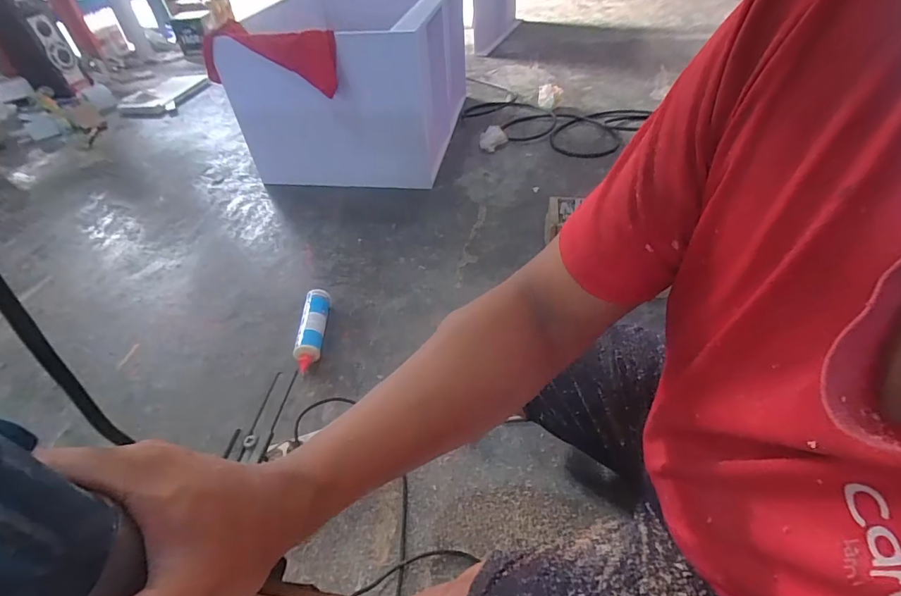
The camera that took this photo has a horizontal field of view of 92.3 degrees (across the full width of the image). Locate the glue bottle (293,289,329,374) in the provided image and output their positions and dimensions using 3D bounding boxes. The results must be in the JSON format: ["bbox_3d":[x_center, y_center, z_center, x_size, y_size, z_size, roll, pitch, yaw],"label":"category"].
[{"bbox_3d":[-0.357,0.084,1.134,0.066,0.066,0.254,-4,44,2],"label":"glue bottle"}]

